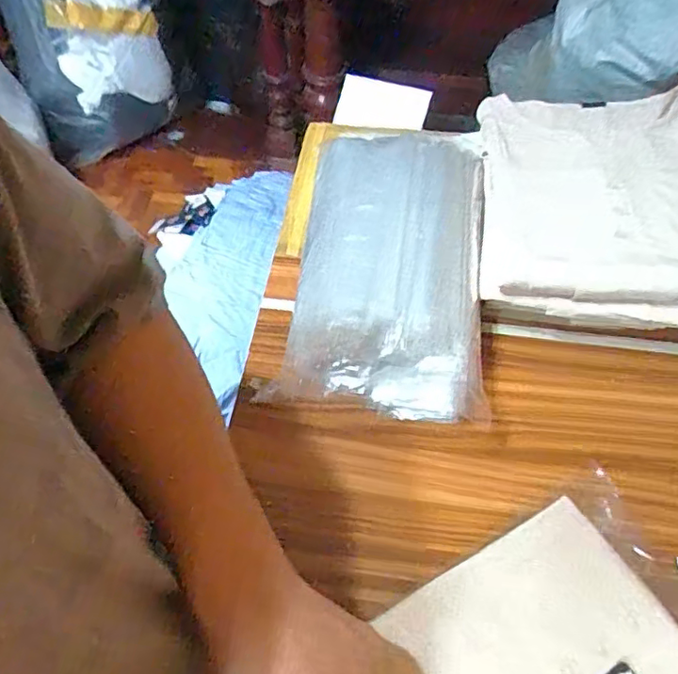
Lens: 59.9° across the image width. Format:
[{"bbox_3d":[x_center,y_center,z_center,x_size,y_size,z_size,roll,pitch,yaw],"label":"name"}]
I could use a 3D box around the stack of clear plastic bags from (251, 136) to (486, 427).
[{"bbox_3d":[0.050,-0.070,0.580,0.183,0.099,0.319,5,57,6],"label":"stack of clear plastic bags"}]

